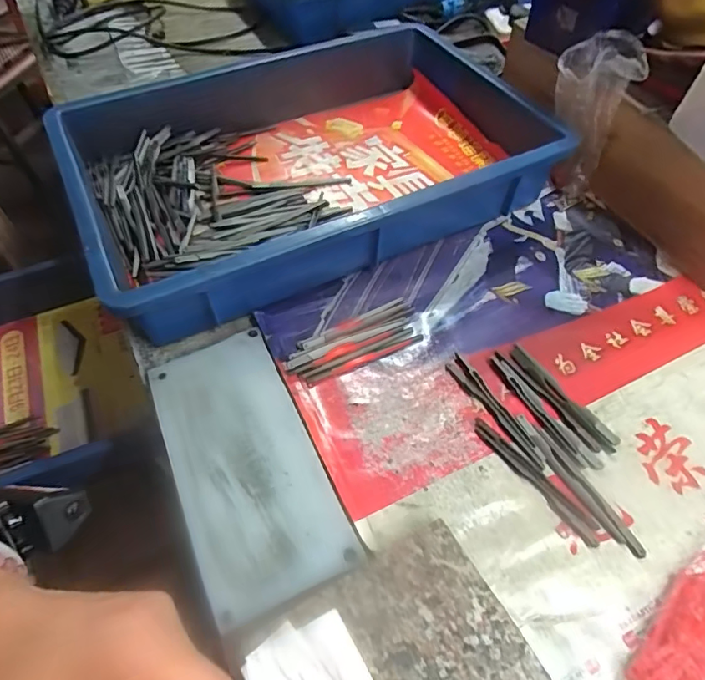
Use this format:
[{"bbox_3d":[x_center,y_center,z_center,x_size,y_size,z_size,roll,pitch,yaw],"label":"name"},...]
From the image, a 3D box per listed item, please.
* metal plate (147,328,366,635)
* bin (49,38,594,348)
[{"bbox_3d":[-0.077,0.081,0.348,0.093,0.007,0.197,-21,57,-16],"label":"metal plate"},{"bbox_3d":[-0.034,-0.183,0.497,0.446,0.077,0.294,-21,57,-16],"label":"bin"}]

